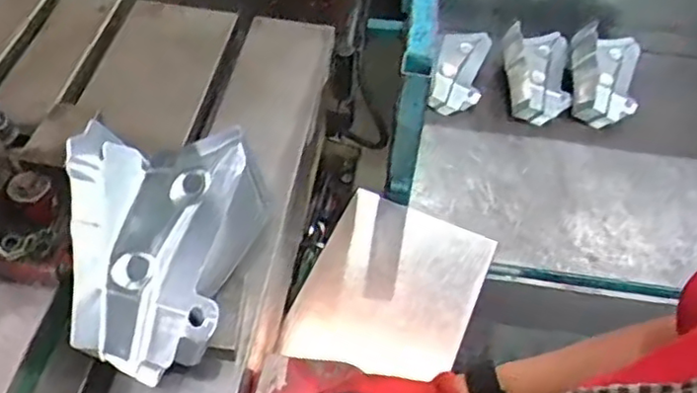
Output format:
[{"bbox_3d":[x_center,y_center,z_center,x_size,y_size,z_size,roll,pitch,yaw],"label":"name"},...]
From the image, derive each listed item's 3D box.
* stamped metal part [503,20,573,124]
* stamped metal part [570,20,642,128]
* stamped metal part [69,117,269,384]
[{"bbox_3d":[0.409,-0.266,1.425,0.140,0.070,0.233,5,67,0],"label":"stamped metal part"},{"bbox_3d":[0.555,-0.276,1.416,0.157,0.109,0.239,12,53,7],"label":"stamped metal part"},{"bbox_3d":[-0.173,0.050,0.613,0.157,0.122,0.228,9,77,0],"label":"stamped metal part"}]

